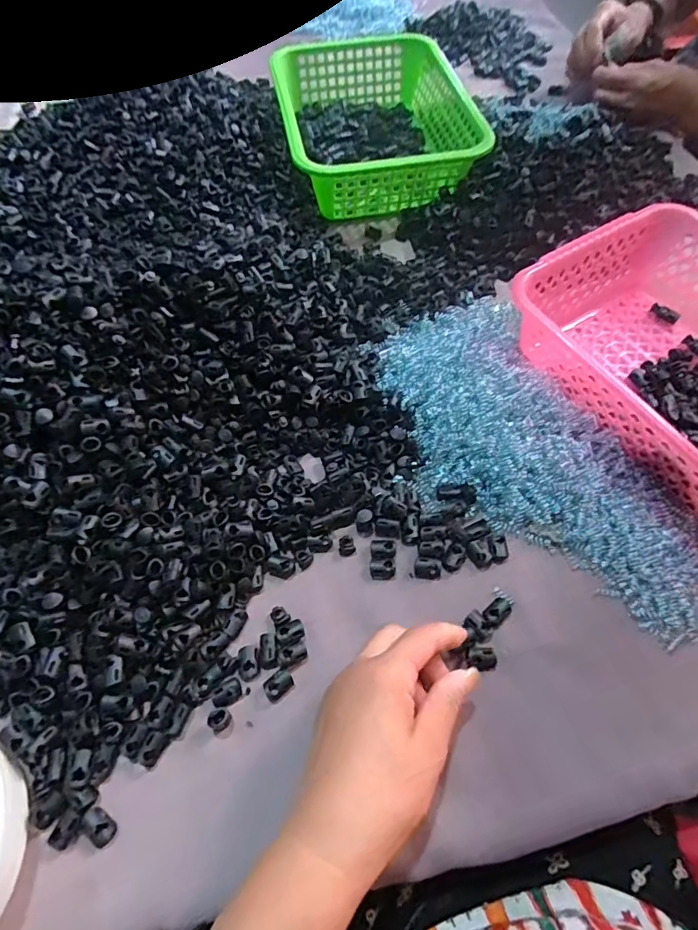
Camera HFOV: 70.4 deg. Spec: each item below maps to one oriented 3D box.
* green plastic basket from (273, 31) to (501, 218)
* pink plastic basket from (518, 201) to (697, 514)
[{"bbox_3d":[0.027,-0.442,0.637,0.220,0.080,0.299,-10,60,-4],"label":"green plastic basket"},{"bbox_3d":[0.299,-0.084,0.420,0.217,0.083,0.288,-28,63,-15],"label":"pink plastic basket"}]

